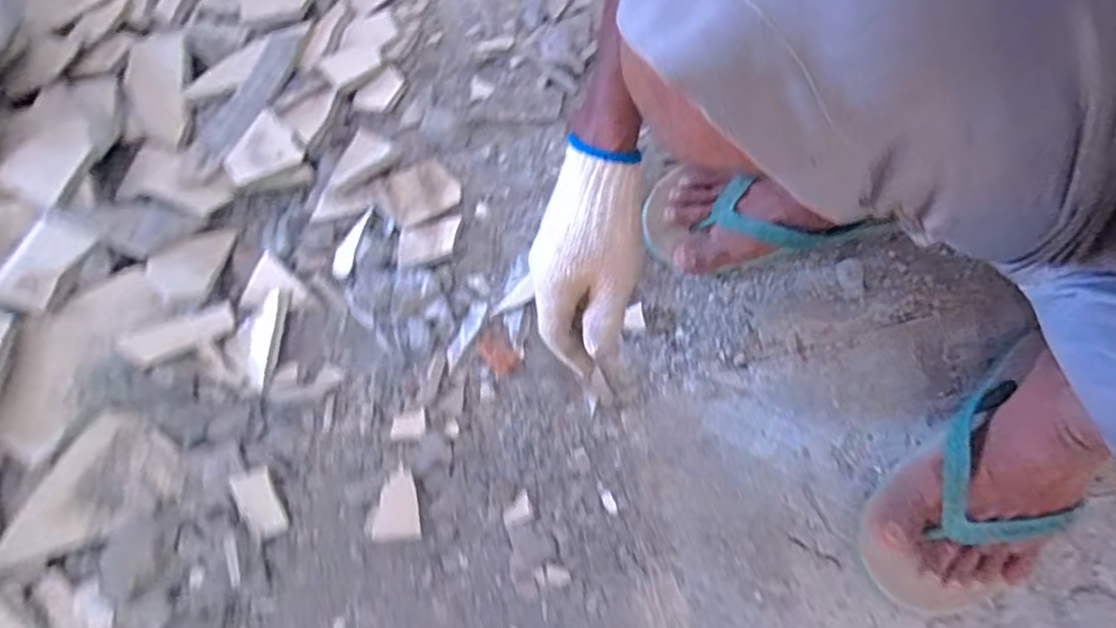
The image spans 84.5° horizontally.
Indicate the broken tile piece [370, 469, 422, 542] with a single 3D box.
[{"bbox_3d":[-0.142,0.166,0.529,0.042,0.011,0.058,-7,99,-8],"label":"broken tile piece"}]

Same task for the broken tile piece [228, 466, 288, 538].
[{"bbox_3d":[-0.267,0.168,0.548,0.033,0.009,0.059,-27,79,-1],"label":"broken tile piece"}]

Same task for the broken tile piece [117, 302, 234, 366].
[{"bbox_3d":[-0.343,0.018,0.558,0.090,0.006,0.027,-25,93,-24],"label":"broken tile piece"}]

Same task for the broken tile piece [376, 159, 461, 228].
[{"bbox_3d":[-0.139,-0.123,0.611,0.073,0.007,0.056,-27,79,-1],"label":"broken tile piece"}]

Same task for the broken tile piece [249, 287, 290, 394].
[{"bbox_3d":[-0.278,0.022,0.582,0.030,0.008,0.095,6,80,6],"label":"broken tile piece"}]

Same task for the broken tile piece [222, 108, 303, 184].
[{"bbox_3d":[-0.296,-0.159,0.604,0.069,0.007,0.063,-39,79,-3],"label":"broken tile piece"}]

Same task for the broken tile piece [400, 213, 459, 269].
[{"bbox_3d":[-0.126,-0.073,0.600,0.065,0.007,0.040,-17,79,1],"label":"broken tile piece"}]

